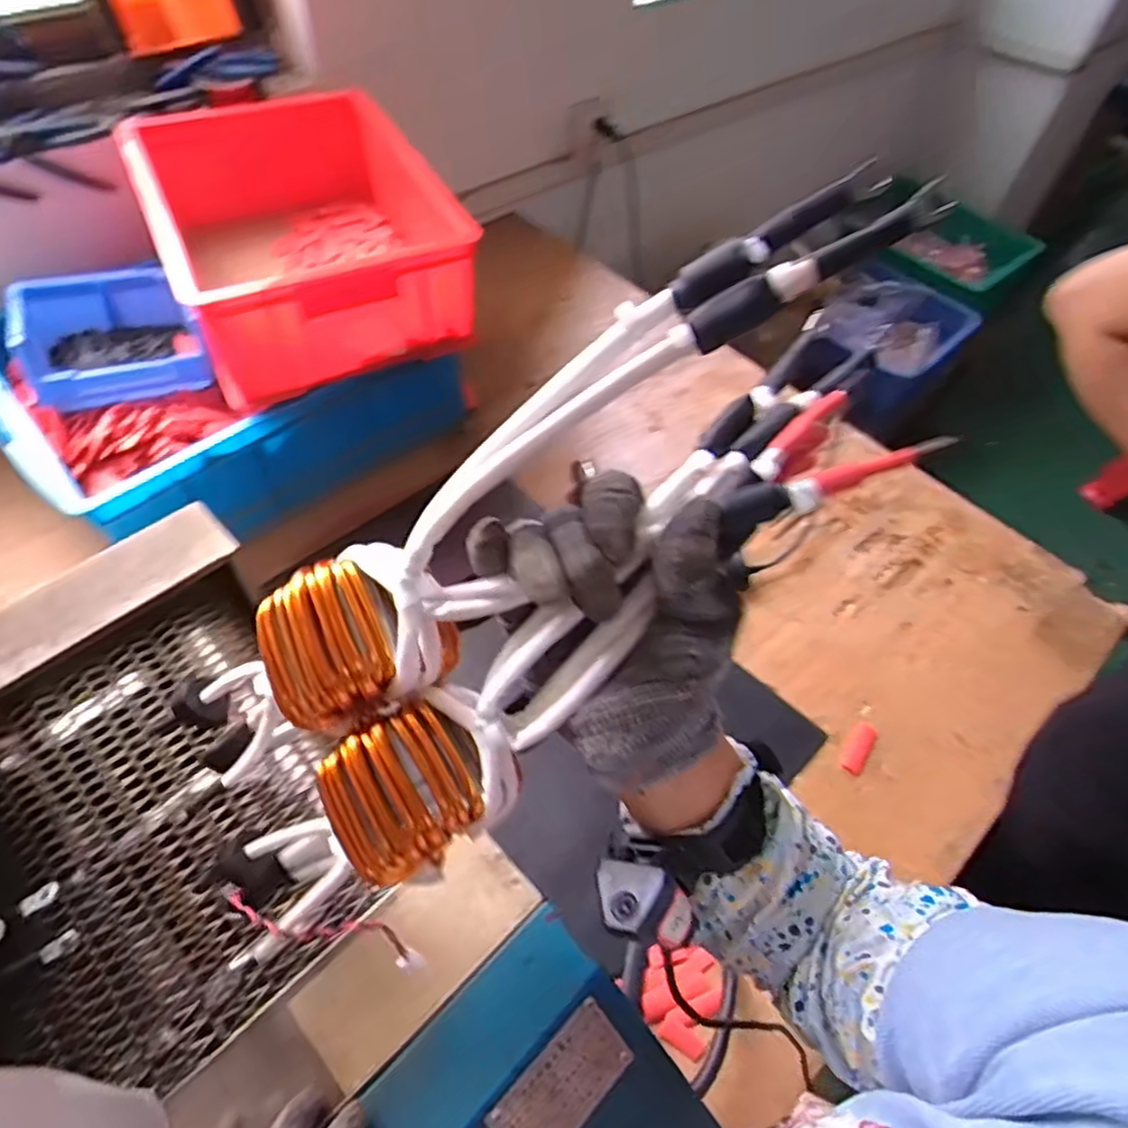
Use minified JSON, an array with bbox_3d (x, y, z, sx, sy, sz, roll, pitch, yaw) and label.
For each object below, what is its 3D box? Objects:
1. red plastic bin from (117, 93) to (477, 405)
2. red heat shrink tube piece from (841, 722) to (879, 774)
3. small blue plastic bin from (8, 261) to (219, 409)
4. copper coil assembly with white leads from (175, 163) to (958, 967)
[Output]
[{"bbox_3d":[-0.314,-0.401,0.850,0.311,0.144,0.392,-20,58,-17],"label":"red plastic bin"},{"bbox_3d":[0.326,0.200,0.765,0.026,0.020,0.067,34,59,19],"label":"red heat shrink tube piece"},{"bbox_3d":[-0.524,-0.260,0.814,0.178,0.086,0.185,-25,60,-20],"label":"small blue plastic bin"},{"bbox_3d":[-0.009,0.009,0.287,0.366,0.098,0.116,-41,62,10],"label":"copper coil assembly with white leads"}]

